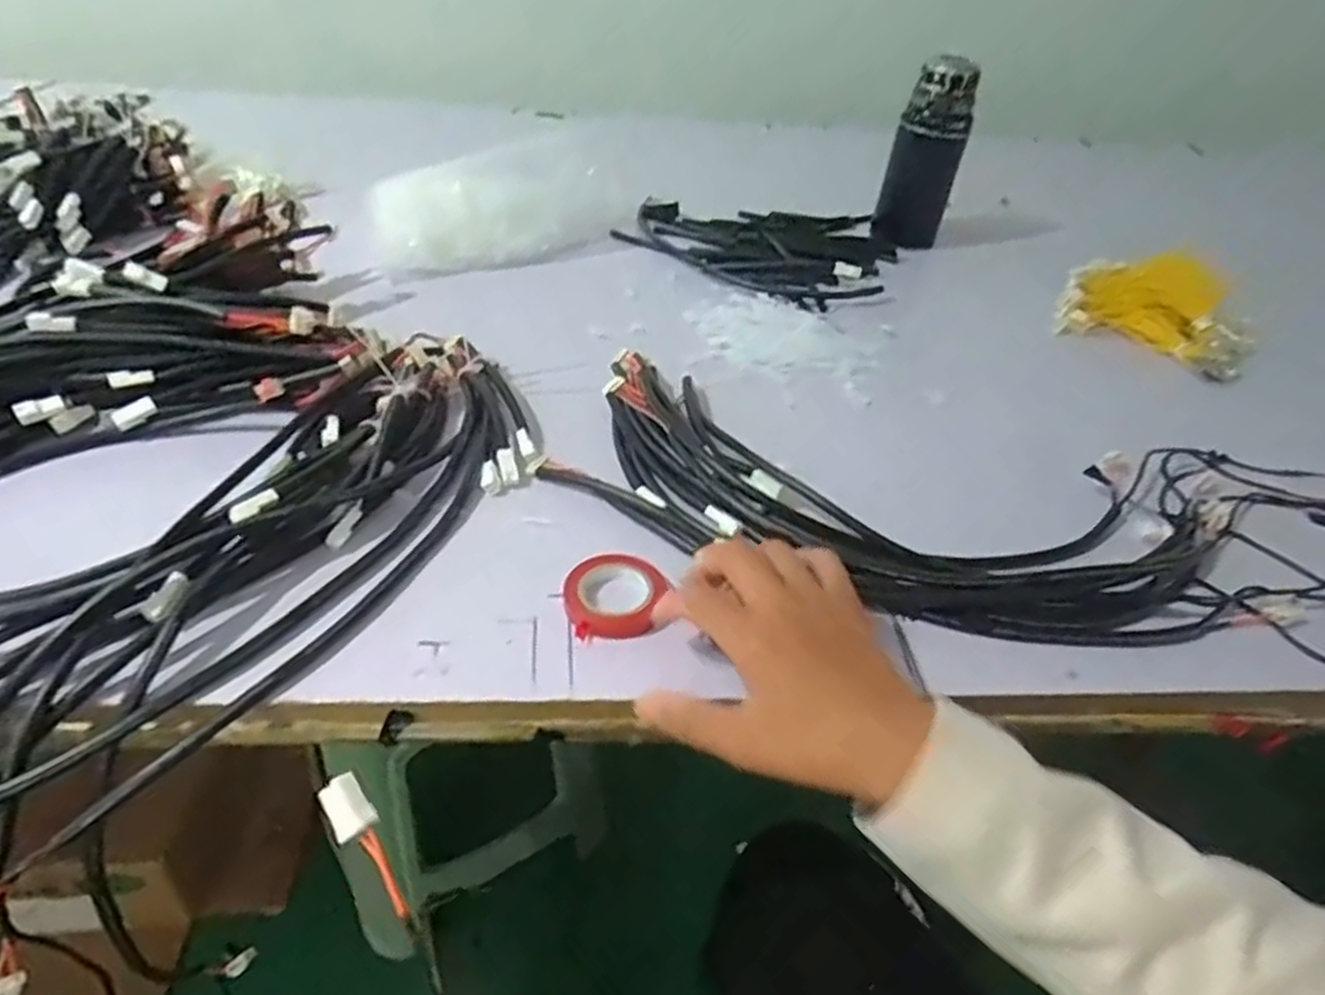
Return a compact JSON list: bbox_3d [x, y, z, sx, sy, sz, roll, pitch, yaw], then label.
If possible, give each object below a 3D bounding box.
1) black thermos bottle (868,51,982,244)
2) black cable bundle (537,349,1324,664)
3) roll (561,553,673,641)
[{"bbox_3d":[0.308,-0.395,0.926,0.076,0.234,0.062,11,62,7],"label":"black thermos bottle"},{"bbox_3d":[0.212,0.003,0.538,0.549,0.032,0.225,12,40,7],"label":"black cable bundle"},{"bbox_3d":[-0.030,0.057,0.454,0.057,0.014,0.060,4,35,-3],"label":"roll"}]

